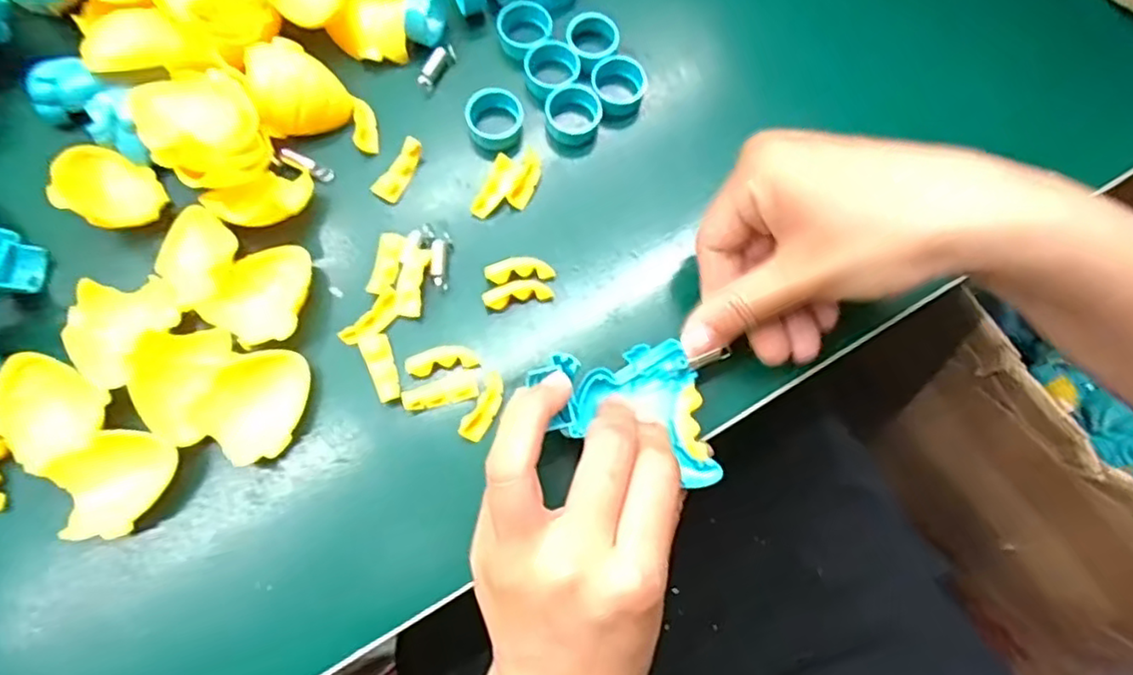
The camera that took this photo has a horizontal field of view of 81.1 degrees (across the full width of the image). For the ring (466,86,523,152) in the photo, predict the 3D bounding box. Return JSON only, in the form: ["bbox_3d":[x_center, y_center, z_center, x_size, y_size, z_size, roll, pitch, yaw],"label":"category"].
[{"bbox_3d":[-0.033,-0.101,0.310,0.026,0.019,0.024,0,74,-1],"label":"ring"}]

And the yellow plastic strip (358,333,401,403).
[{"bbox_3d":[-0.077,0.012,0.275,0.012,0.004,0.030,-22,76,-7],"label":"yellow plastic strip"}]

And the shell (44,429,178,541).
[{"bbox_3d":[-0.170,0.055,0.253,0.045,0.013,0.036,-24,76,-8],"label":"shell"}]

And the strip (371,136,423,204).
[{"bbox_3d":[-0.075,-0.075,0.300,0.012,0.004,0.030,36,81,-25],"label":"strip"}]

